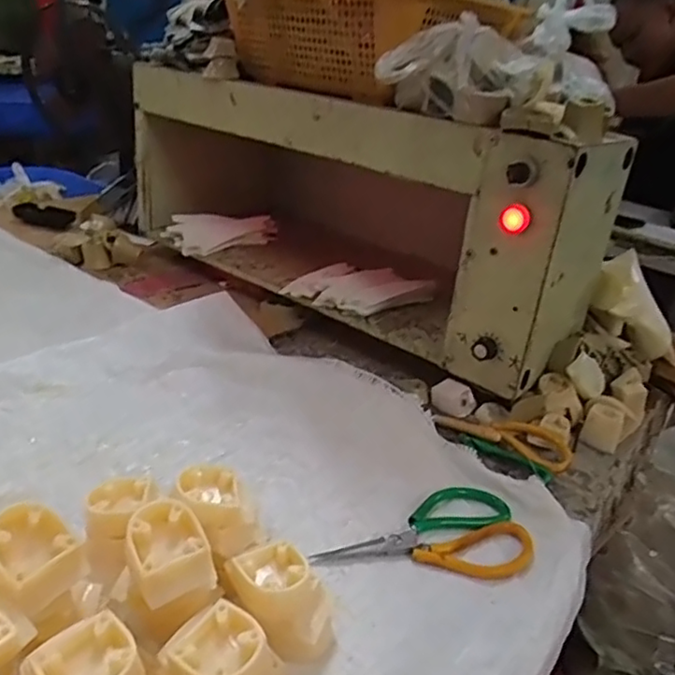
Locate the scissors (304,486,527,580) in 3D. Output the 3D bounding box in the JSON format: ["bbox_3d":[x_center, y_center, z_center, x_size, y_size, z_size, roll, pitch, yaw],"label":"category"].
[{"bbox_3d":[0.074,0.167,0.554,0.190,0.017,0.091,3,27,-8],"label":"scissors"}]

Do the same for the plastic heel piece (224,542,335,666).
[{"bbox_3d":[-0.040,0.183,0.445,0.079,0.057,0.055,24,31,30],"label":"plastic heel piece"}]

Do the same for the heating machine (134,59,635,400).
[{"bbox_3d":[-0.003,-0.195,0.896,0.706,0.309,0.228,27,32,34],"label":"heating machine"}]

